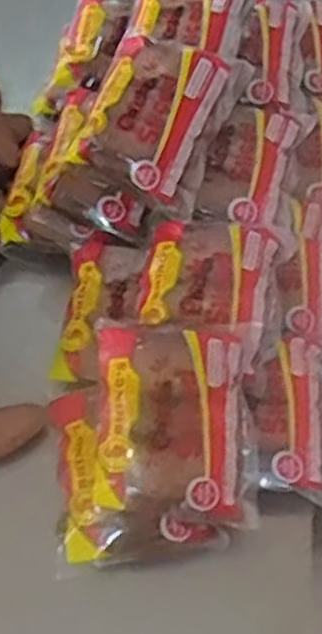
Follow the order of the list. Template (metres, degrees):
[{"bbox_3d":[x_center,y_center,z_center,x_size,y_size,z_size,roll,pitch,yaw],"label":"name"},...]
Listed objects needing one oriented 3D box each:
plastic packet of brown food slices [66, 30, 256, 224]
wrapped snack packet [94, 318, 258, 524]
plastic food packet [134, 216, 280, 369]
[{"bbox_3d":[-0.002,-0.163,0.653,0.106,0.032,0.129,24,85,-3],"label":"plastic packet of brown food slices"},{"bbox_3d":[0.009,0.073,0.561,0.105,0.020,0.134,2,78,-5],"label":"wrapped snack packet"},{"bbox_3d":[0.035,-0.028,0.614,0.096,0.019,0.111,10,62,8],"label":"plastic food packet"}]

